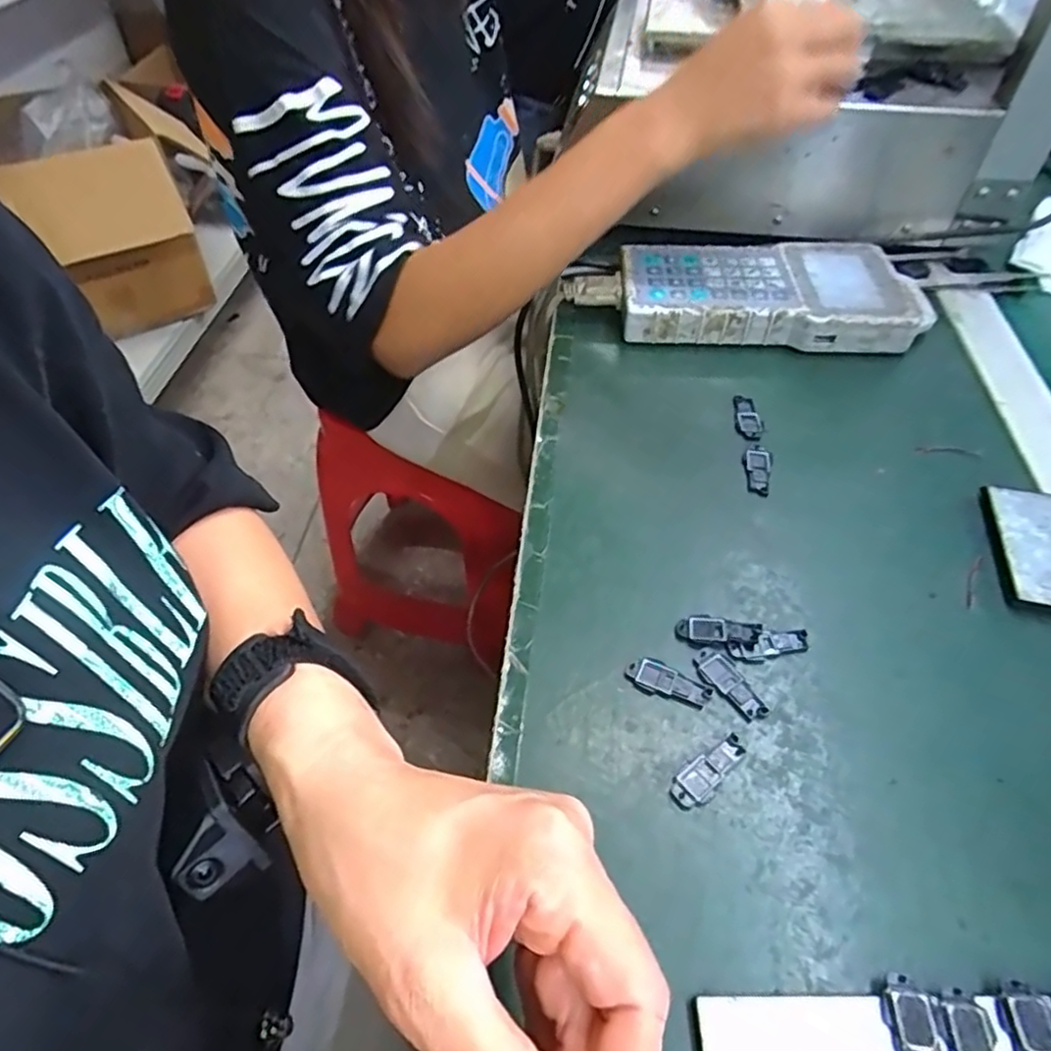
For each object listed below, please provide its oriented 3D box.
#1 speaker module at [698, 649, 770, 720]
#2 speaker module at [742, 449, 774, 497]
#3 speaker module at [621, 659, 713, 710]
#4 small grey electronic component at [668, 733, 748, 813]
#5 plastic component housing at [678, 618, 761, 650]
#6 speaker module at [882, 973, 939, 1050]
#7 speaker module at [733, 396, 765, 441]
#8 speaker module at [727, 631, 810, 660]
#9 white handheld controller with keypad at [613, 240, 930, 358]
[{"bbox_3d":[0.097,0.074,0.317,0.014,0.004,0.039,-27,54,-20],"label":"speaker module"},{"bbox_3d":[0.140,-0.033,0.408,0.017,0.006,0.036,13,51,12],"label":"speaker module"},{"bbox_3d":[0.067,0.074,0.317,0.039,0.004,0.017,24,54,20],"label":"speaker module"},{"bbox_3d":[0.079,0.106,0.292,0.041,0.004,0.016,-34,57,-24],"label":"small grey electronic component"},{"bbox_3d":[0.096,0.053,0.334,0.040,0.004,0.014,9,51,9],"label":"plastic component housing"},{"bbox_3d":[0.132,0.175,0.226,0.015,0.004,0.039,3,50,4],"label":"speaker module"},{"bbox_3d":[0.144,-0.071,0.438,0.015,0.007,0.045,1,50,3],"label":"speaker module"},{"bbox_3d":[0.119,0.058,0.330,0.040,0.004,0.012,-8,50,-5],"label":"speaker module"},{"bbox_3d":[0.183,-0.170,0.502,0.220,0.034,0.101,1,50,3],"label":"white handheld controller with keypad"}]

